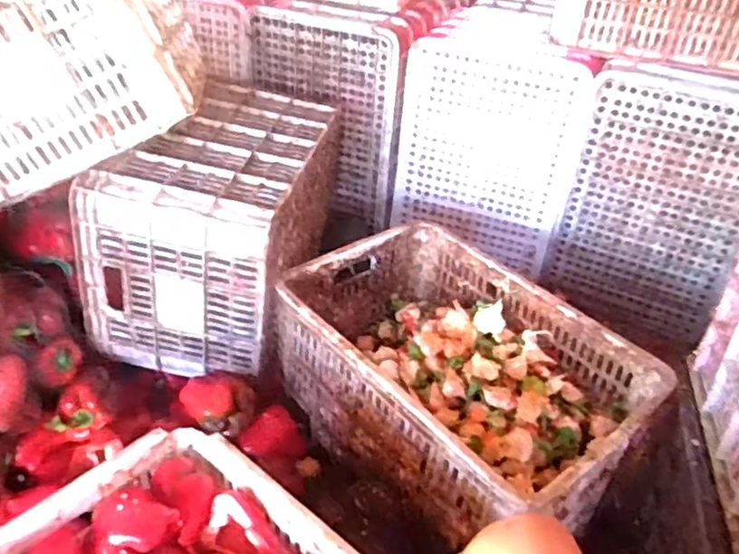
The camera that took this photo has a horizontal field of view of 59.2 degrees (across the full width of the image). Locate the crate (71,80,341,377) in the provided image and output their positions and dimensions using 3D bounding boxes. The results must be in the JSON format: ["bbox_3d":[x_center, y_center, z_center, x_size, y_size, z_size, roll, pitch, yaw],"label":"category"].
[{"bbox_3d":[-0.256,-0.119,1.192,0.308,0.309,0.515,8,36,5],"label":"crate"}]

